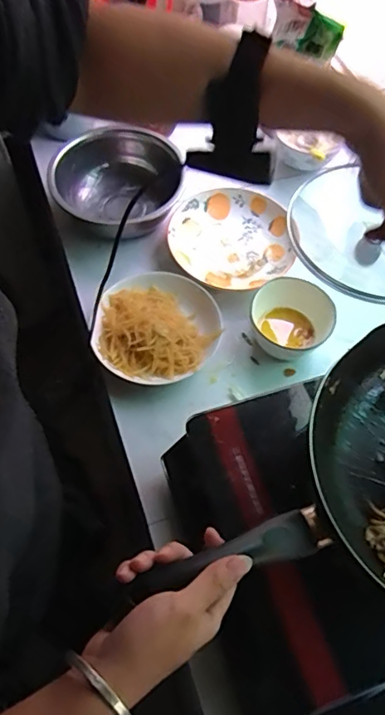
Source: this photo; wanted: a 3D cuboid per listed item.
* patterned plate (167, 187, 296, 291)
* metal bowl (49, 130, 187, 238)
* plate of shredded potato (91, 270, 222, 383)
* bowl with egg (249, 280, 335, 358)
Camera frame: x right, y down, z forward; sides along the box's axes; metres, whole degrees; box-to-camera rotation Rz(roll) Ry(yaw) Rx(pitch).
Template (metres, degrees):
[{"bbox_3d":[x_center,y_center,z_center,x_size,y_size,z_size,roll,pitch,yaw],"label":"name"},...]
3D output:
[{"bbox_3d":[0.058,-0.189,0.814,0.184,0.029,0.184,1,62,-2],"label":"patterned plate"},{"bbox_3d":[-0.118,-0.276,0.822,0.197,0.073,0.166,2,62,-2],"label":"metal bowl"},{"bbox_3d":[-0.052,-0.039,0.726,0.169,0.045,0.170,1,62,-2],"label":"plate of shredded potato"},{"bbox_3d":[0.145,-0.052,0.729,0.114,0.056,0.096,-5,62,-6],"label":"bowl with egg"}]

